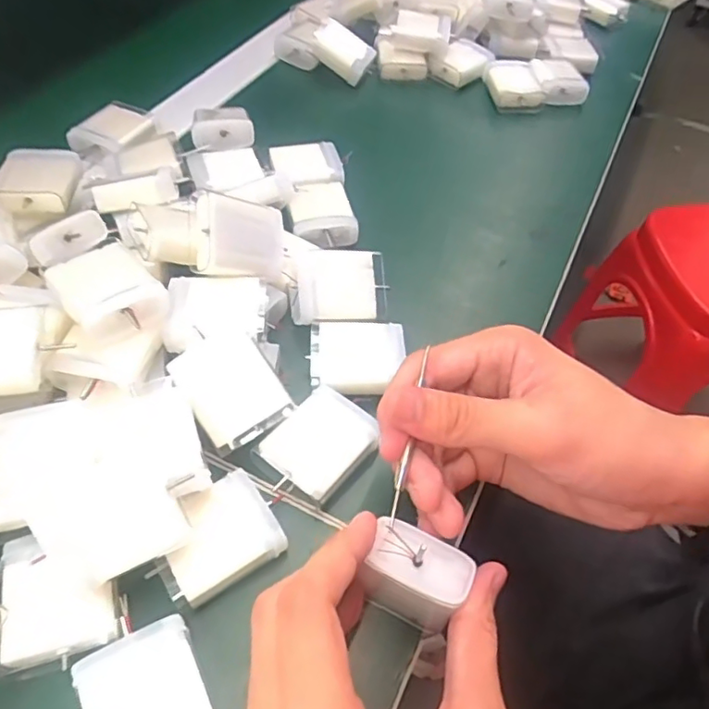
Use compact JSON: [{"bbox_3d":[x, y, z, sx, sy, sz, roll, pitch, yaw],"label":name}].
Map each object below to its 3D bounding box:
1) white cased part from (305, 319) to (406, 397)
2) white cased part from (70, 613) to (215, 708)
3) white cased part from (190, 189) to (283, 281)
[{"bbox_3d":[0.001,0.000,0.319,0.050,0.015,0.044,6,53,0],"label":"white cased part"},{"bbox_3d":[-0.075,0.131,0.217,0.041,0.023,0.051,-21,57,-19],"label":"white cased part"},{"bbox_3d":[-0.060,-0.062,0.316,0.056,0.012,0.042,2,83,-50],"label":"white cased part"}]

